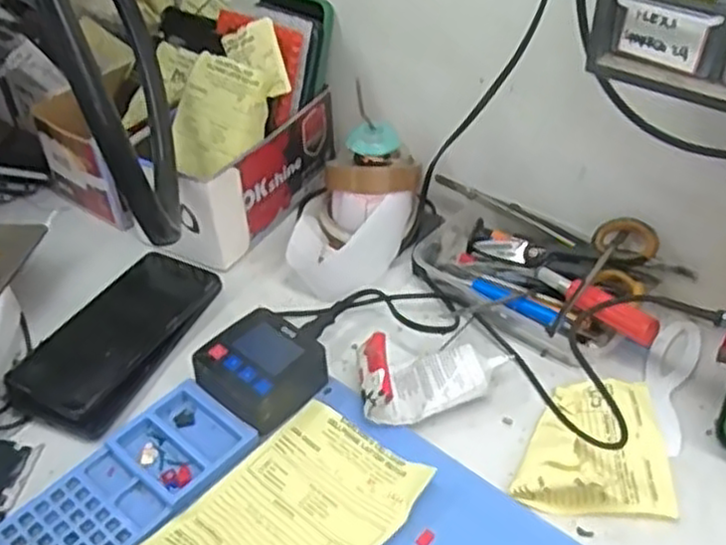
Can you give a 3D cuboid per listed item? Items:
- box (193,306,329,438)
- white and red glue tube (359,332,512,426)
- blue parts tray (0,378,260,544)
[{"bbox_3d":[-0.068,0.065,0.503,0.073,0.028,0.074,32,49,30],"label":"box"},{"bbox_3d":[0.049,0.072,0.500,0.099,0.032,0.056,-1,41,-2],"label":"white and red glue tube"},{"bbox_3d":[-0.139,0.126,0.447,0.071,0.008,0.147,29,48,28],"label":"blue parts tray"}]

